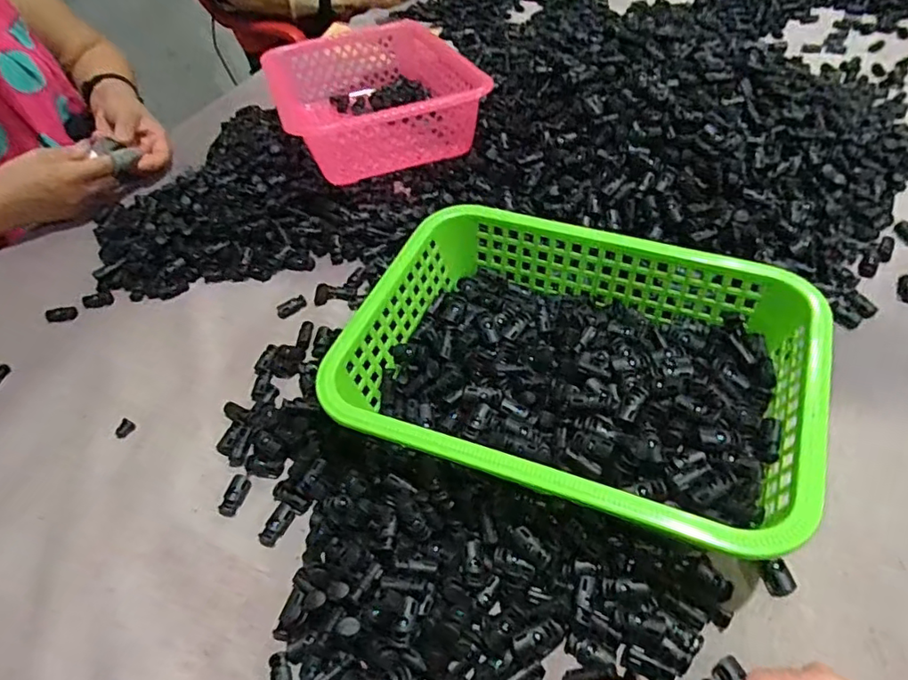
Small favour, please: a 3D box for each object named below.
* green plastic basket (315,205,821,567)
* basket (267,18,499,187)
[{"bbox_3d":[0.083,0.018,0.404,0.293,0.079,0.216,15,50,18],"label":"green plastic basket"},{"bbox_3d":[-0.101,-0.282,0.675,0.207,0.095,0.293,-17,48,-11],"label":"basket"}]

